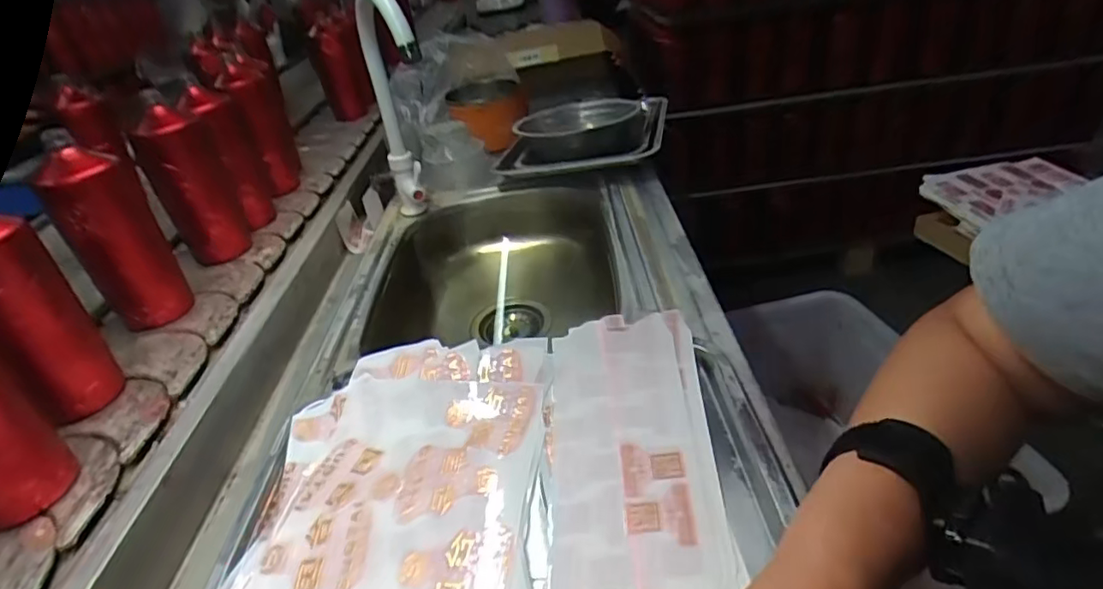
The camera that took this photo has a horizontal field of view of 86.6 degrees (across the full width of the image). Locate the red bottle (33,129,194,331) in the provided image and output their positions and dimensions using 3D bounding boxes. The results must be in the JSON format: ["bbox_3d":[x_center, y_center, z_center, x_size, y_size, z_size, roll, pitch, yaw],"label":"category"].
[{"bbox_3d":[-0.464,-0.058,0.628,0.063,0.196,0.071,-6,33,1],"label":"red bottle"}]

